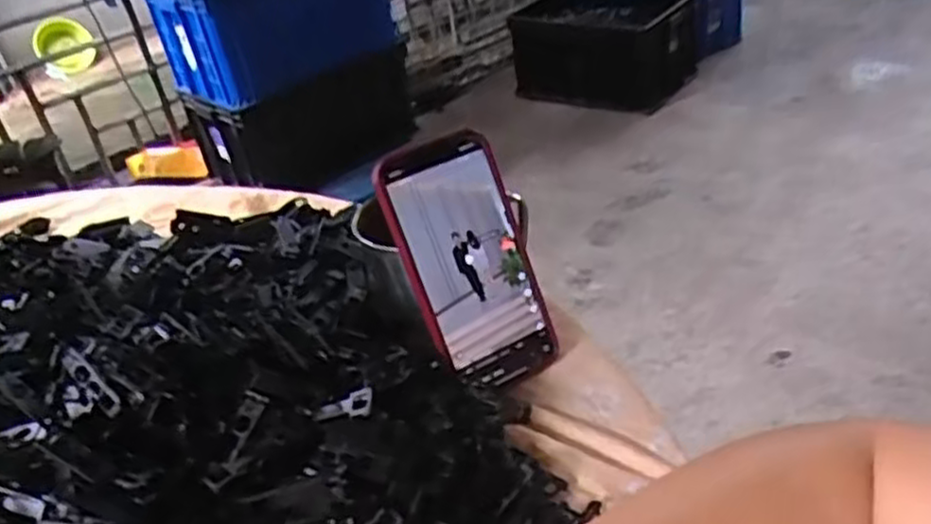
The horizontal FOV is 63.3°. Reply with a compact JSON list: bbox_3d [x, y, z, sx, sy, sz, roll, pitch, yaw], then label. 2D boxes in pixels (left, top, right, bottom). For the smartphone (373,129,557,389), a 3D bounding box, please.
[{"bbox_3d":[0.002,0.003,0.461,0.072,0.158,0.013,-26,15,-19],"label":"smartphone"}]

